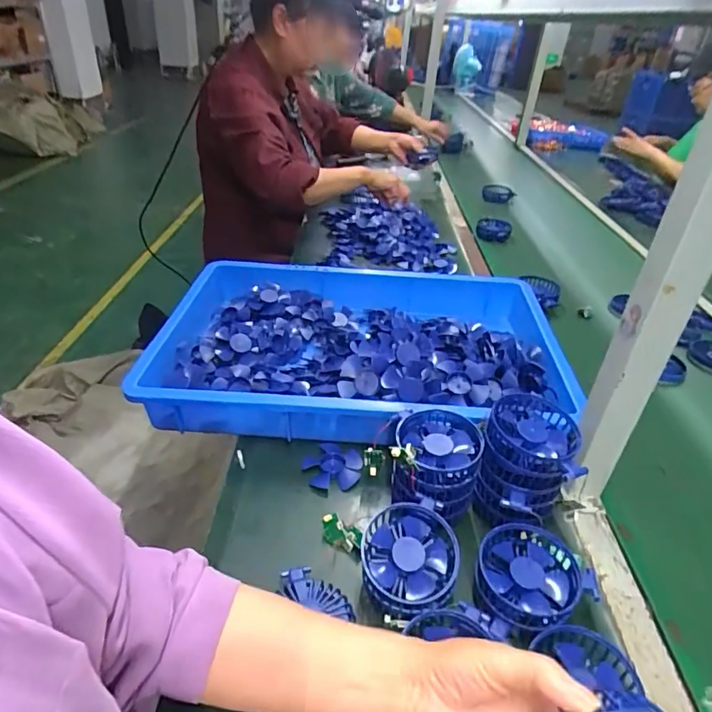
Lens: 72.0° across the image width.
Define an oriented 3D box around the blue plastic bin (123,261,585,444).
[{"bbox_3d":[0.000,-0.029,0.740,0.558,0.083,0.384,3,35,4],"label":"blue plastic bin"}]

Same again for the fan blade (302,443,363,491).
[{"bbox_3d":[-0.029,0.137,0.600,0.068,0.020,0.063,3,35,-2],"label":"fan blade"}]

